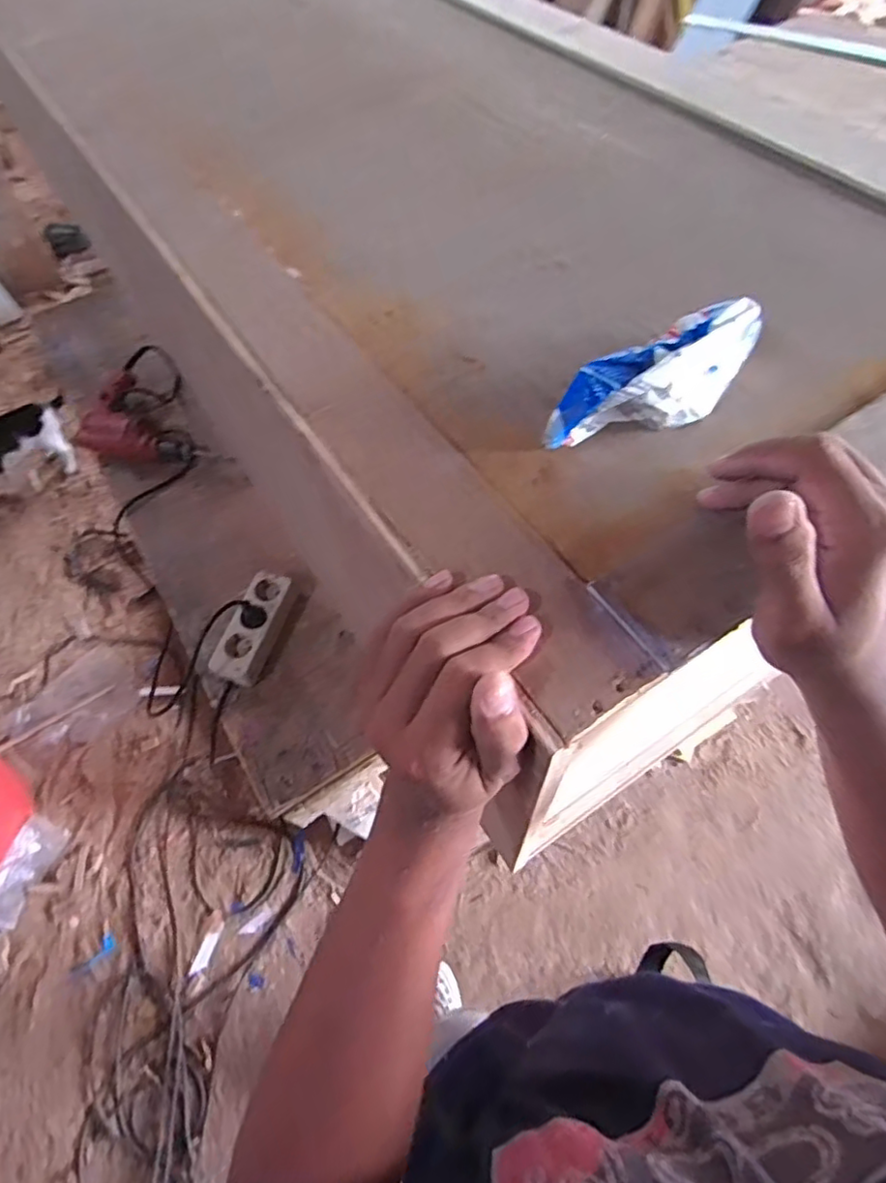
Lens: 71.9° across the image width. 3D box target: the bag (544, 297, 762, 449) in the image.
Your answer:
[{"bbox_3d":[0.136,-0.131,0.365,0.161,0.048,0.051,-35,64,-16],"label":"bag"}]

